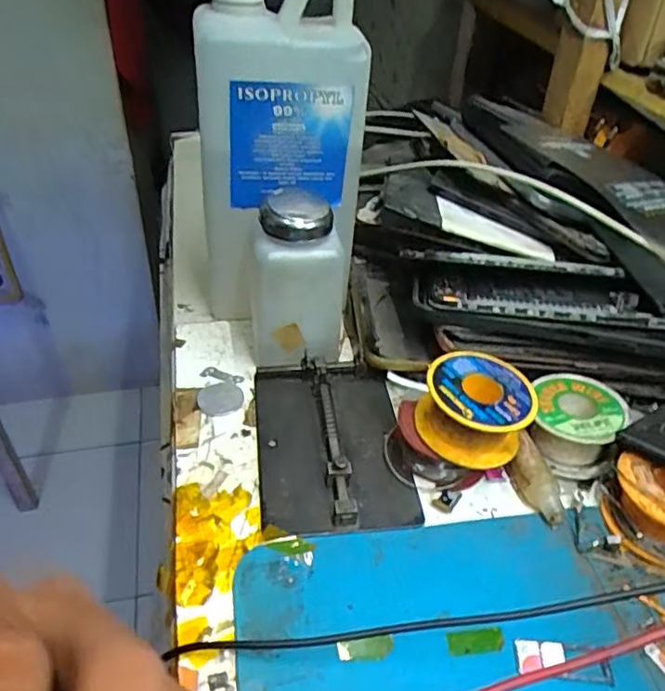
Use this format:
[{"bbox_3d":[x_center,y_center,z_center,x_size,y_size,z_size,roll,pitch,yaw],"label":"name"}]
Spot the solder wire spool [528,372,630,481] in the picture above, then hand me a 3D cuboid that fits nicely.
[{"bbox_3d":[0.134,0.042,0.337,0.045,0.028,0.052,13,40,12],"label":"solder wire spool"}]

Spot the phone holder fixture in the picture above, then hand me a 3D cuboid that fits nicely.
[{"bbox_3d":[-0.001,0.049,0.332,0.078,0.014,0.116,-3,39,-7],"label":"phone holder fixture"}]

